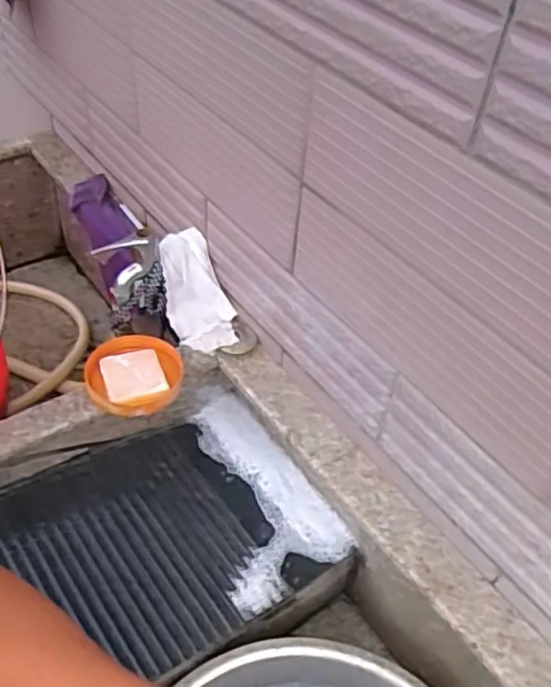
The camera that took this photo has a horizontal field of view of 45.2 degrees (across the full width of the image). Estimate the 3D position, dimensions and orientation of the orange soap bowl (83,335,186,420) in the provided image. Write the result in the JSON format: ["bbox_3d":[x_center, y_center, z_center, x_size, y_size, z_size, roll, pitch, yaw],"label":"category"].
[{"bbox_3d":[-0.145,0.033,0.682,0.094,0.025,0.097,3,46,-3],"label":"orange soap bowl"}]

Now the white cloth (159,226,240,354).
[{"bbox_3d":[-0.090,-0.060,0.749,0.067,0.060,0.140,-18,92,-22],"label":"white cloth"}]

